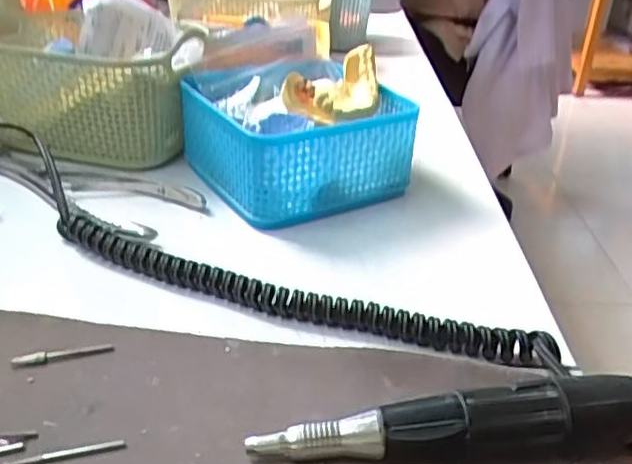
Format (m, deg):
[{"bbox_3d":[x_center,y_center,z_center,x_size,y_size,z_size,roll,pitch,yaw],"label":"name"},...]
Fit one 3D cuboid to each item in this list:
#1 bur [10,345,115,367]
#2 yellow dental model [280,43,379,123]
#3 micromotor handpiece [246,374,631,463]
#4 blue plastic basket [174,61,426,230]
[{"bbox_3d":[-0.116,0.056,0.301,0.043,0.004,0.006,-7,31,-15],"label":"bur"},{"bbox_3d":[0.016,-0.101,0.462,0.066,0.041,0.060,2,30,-1],"label":"yellow dental model"},{"bbox_3d":[0.072,0.076,0.256,0.188,0.029,0.021,-1,30,-6],"label":"micromotor handpiece"},{"bbox_3d":[-0.014,-0.069,0.468,0.134,0.066,0.130,-17,35,-30],"label":"blue plastic basket"}]

